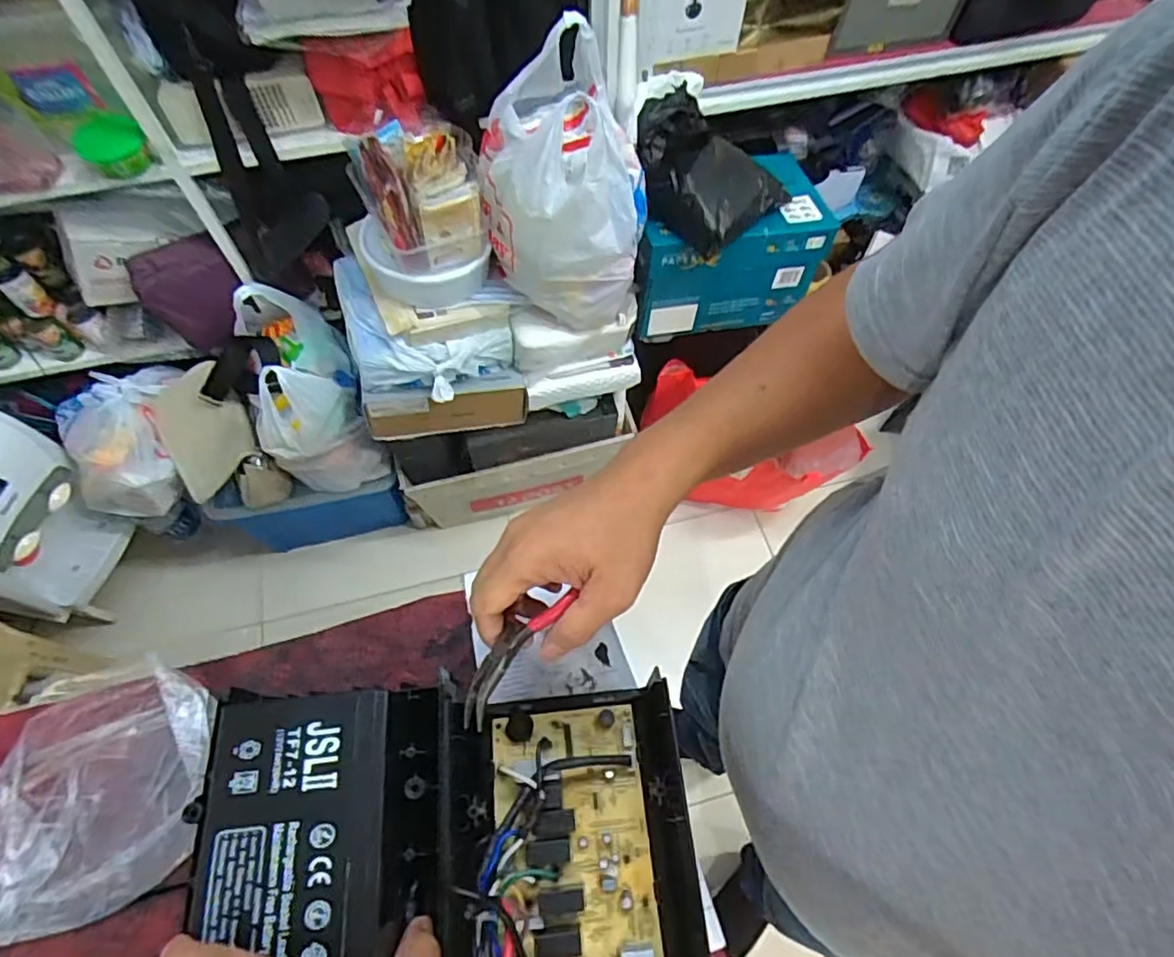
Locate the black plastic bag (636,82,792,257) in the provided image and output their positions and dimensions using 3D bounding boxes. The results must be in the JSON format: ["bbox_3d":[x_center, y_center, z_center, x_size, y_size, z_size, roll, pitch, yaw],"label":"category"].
[{"bbox_3d":[0.206,-0.511,0.999,0.235,0.162,0.224,22,64,10],"label":"black plastic bag"}]

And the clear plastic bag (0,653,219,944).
[{"bbox_3d":[-0.343,0.217,0.432,0.138,0.022,0.160,-6,62,-4],"label":"clear plastic bag"}]

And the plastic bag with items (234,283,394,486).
[{"bbox_3d":[-0.527,-0.163,1.171,0.182,0.322,0.290,-19,64,-10],"label":"plastic bag with items"}]

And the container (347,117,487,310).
[{"bbox_3d":[-0.263,-0.412,0.948,0.185,0.198,0.215,-20,64,-11],"label":"container"}]

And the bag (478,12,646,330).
[{"bbox_3d":[-0.039,-0.435,0.941,0.235,0.321,0.233,-19,64,-11],"label":"bag"}]

